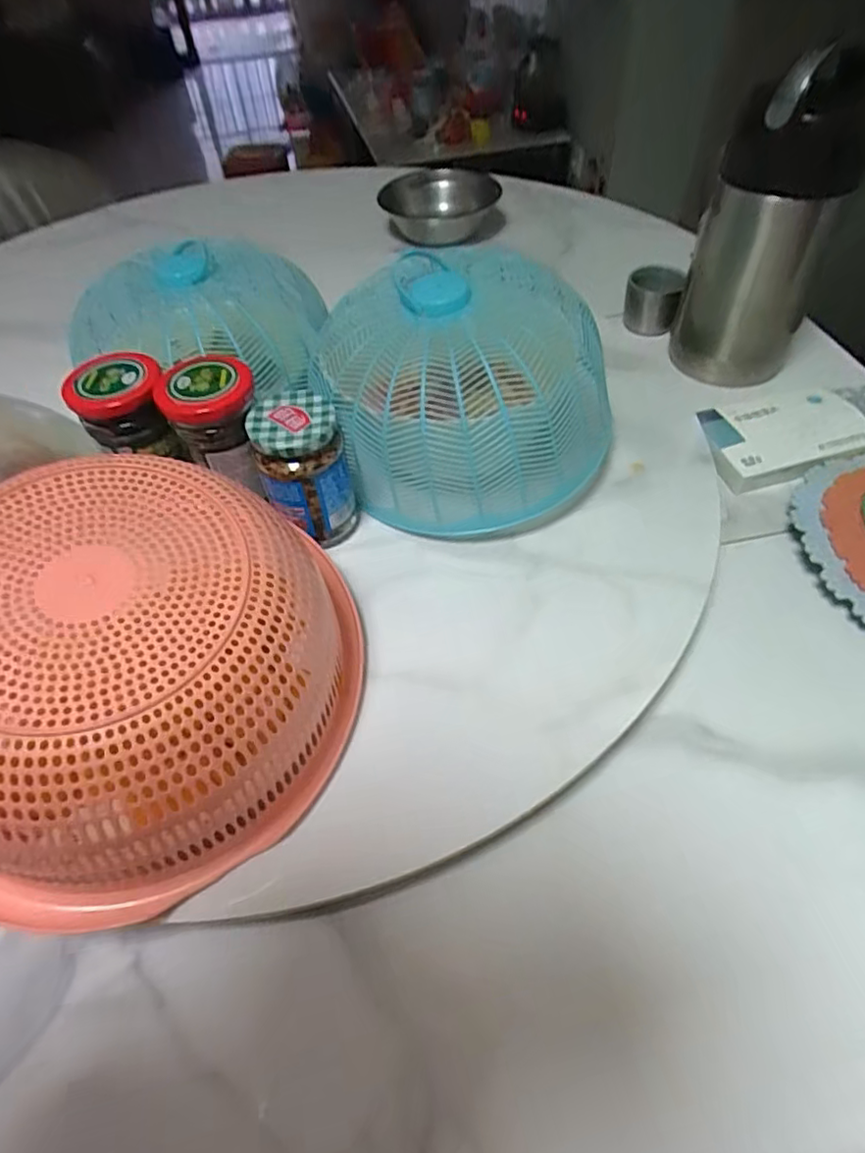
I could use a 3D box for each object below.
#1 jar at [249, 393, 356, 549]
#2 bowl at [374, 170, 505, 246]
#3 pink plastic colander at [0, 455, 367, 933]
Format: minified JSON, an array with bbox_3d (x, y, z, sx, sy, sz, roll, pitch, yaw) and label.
[{"bbox_3d":[-0.090,-0.075,0.435,0.060,0.096,0.063,-3,55,4],"label":"jar"},{"bbox_3d":[0.006,-0.524,0.863,0.147,0.054,0.149,-2,53,2],"label":"bowl"},{"bbox_3d":[-0.145,0.050,0.311,0.199,0.123,0.203,-9,55,0],"label":"pink plastic colander"}]

